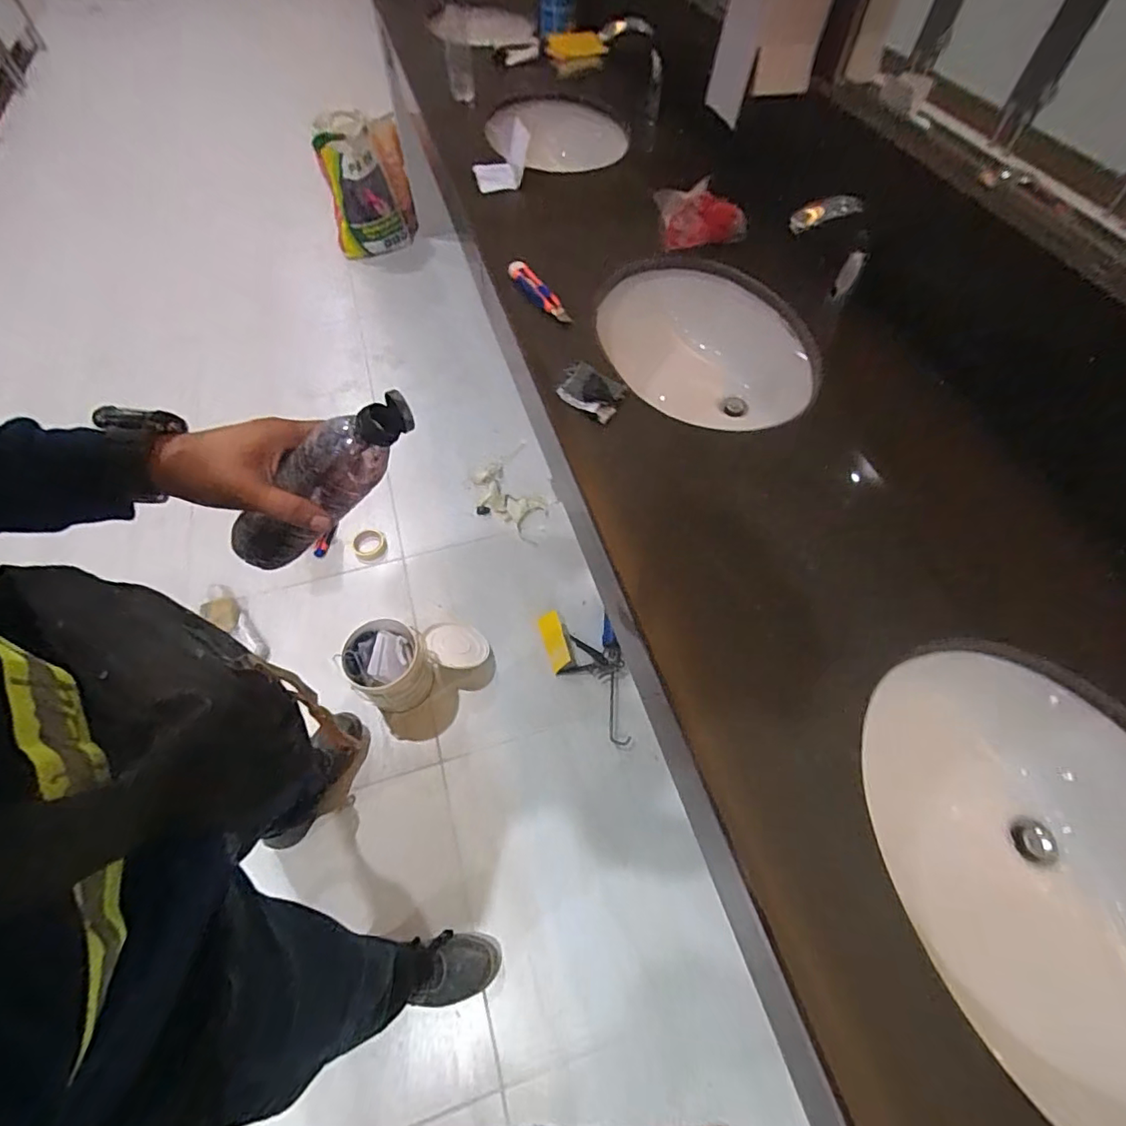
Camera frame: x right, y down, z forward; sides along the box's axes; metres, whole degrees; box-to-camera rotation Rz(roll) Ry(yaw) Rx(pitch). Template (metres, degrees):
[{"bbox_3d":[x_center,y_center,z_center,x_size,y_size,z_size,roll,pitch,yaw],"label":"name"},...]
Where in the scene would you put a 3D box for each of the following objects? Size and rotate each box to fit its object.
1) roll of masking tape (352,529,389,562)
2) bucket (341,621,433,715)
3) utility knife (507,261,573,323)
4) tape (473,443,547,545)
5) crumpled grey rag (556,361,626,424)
[{"bbox_3d":[-0.584,-0.054,1.612,0.097,0.038,0.101,-1,59,1],"label":"roll of masking tape"},{"bbox_3d":[-0.424,0.264,1.327,0.178,0.208,0.178,-1,59,1],"label":"bucket"},{"bbox_3d":[-0.044,-0.470,0.917,0.032,0.035,0.179,-27,62,-14],"label":"utility knife"},{"bbox_3d":[-0.177,-0.223,1.721,0.213,0.031,0.406,-20,61,-10],"label":"tape"},{"bbox_3d":[0.040,-0.257,0.792,0.111,0.032,0.072,36,64,19],"label":"crumpled grey rag"}]

